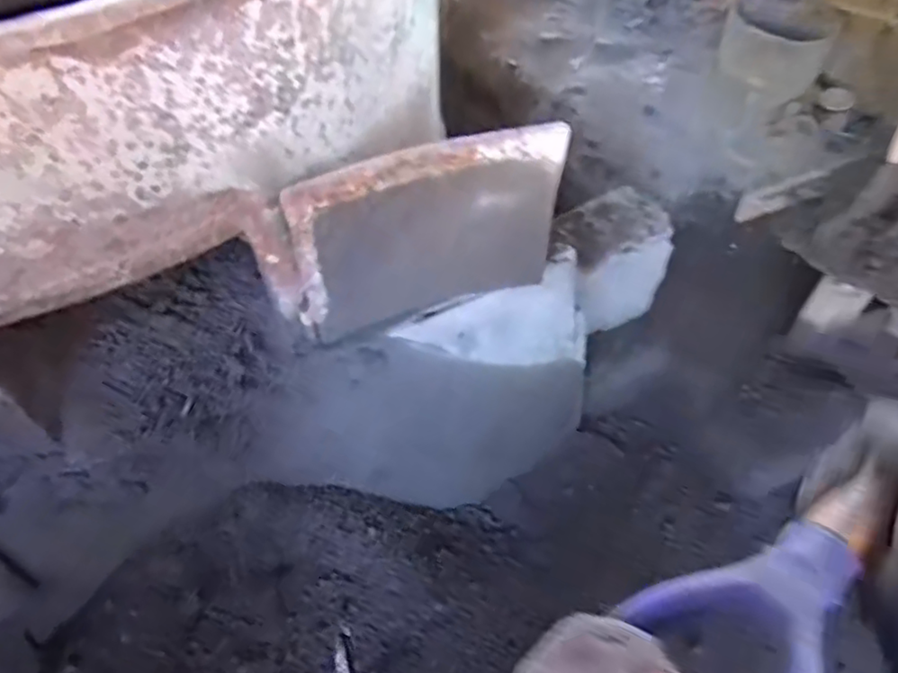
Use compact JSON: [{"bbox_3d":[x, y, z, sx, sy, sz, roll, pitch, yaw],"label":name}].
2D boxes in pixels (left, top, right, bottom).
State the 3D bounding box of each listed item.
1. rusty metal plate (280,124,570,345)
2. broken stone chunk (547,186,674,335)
[{"bbox_3d":[-0.031,-0.146,0.989,0.407,0.315,0.031,-16,54,-12],"label":"rusty metal plate"},{"bbox_3d":[0.377,-0.185,1.494,0.264,0.165,0.230,-23,56,-17],"label":"broken stone chunk"}]

